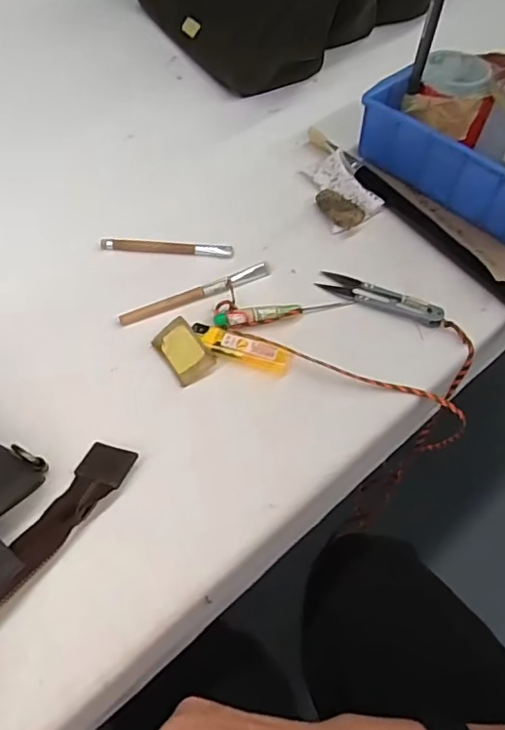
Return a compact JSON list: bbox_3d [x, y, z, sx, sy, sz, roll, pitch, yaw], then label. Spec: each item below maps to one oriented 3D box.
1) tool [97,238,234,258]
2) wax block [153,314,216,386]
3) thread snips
[{"bbox_3d":[-0.072,-0.099,0.483,0.110,0.008,0.010,3,56,-1],"label":"tool"},{"bbox_3d":[-0.050,-0.010,0.416,0.030,0.007,0.046,-38,76,-3],"label":"wax block"},{"bbox_3d":[0.103,-0.055,0.457,0.101,0.006,0.026,24,58,12],"label":"thread snips"}]

